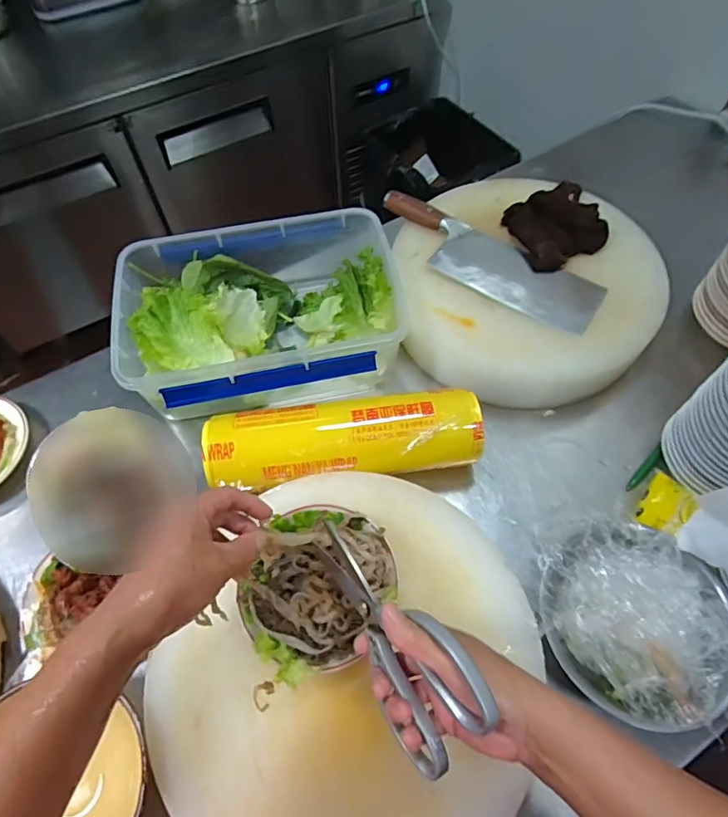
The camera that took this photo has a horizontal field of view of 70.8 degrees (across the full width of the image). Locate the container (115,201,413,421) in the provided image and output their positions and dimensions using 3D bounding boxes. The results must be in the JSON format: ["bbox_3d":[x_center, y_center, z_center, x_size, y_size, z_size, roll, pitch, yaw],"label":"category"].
[{"bbox_3d":[-0.138,-0.119,0.719,0.361,0.144,0.252,-12,60,-5],"label":"container"}]

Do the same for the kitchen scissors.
[{"bbox_3d":[0.024,0.161,0.379,0.015,0.110,0.191,-10,57,-37],"label":"kitchen scissors"}]

